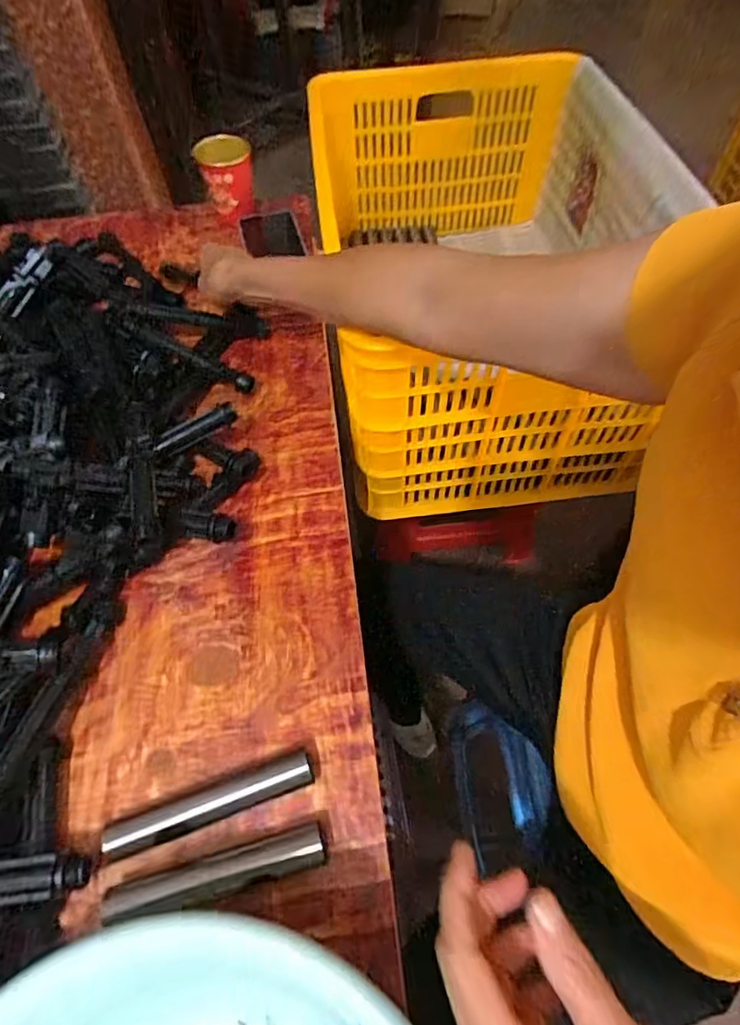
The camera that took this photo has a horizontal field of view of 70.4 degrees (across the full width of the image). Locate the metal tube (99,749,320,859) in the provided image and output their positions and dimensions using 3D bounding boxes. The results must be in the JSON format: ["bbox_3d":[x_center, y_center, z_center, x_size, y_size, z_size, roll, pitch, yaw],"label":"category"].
[{"bbox_3d":[-0.108,0.199,0.359,0.139,0.018,0.022,-18,59,-8],"label":"metal tube"}]

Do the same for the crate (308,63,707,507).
[{"bbox_3d":[0.148,-0.346,0.749,0.400,0.296,0.580,-6,58,-1],"label":"crate"}]

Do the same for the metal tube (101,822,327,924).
[{"bbox_3d":[-0.098,0.234,0.339,0.138,0.019,0.024,-14,59,-6],"label":"metal tube"}]

